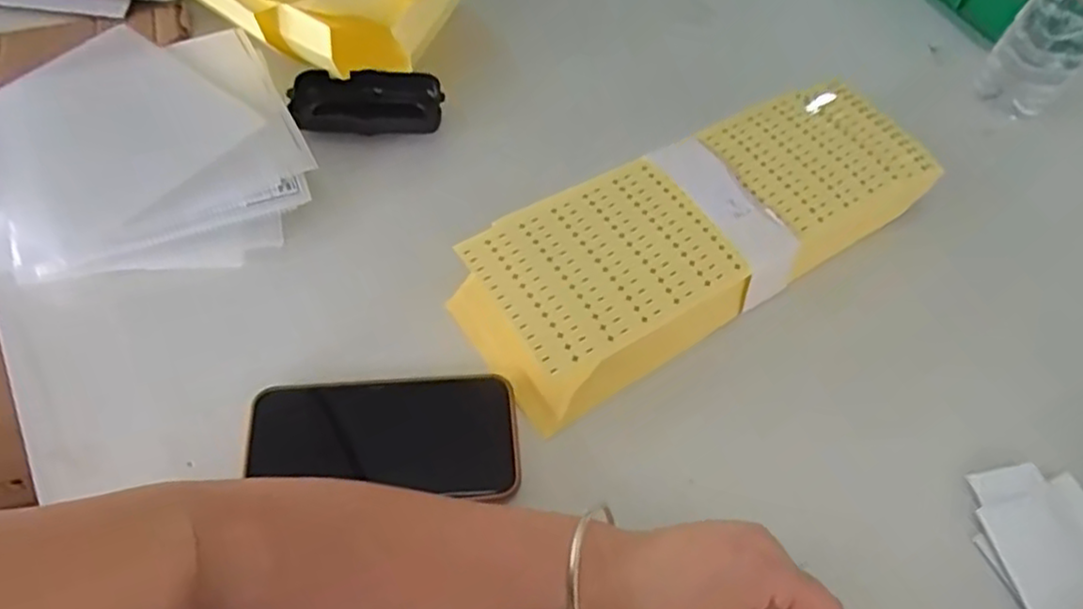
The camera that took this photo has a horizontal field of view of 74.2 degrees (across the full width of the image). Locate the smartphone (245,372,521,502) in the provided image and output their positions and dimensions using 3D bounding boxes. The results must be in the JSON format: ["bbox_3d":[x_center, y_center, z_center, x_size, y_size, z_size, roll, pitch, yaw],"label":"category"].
[{"bbox_3d":[-0.092,0.079,0.426,0.153,0.011,0.072,1,88,-10],"label":"smartphone"}]

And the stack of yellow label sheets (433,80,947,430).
[{"bbox_3d":[0.112,-0.049,0.491,0.342,0.054,0.128,-28,64,-20],"label":"stack of yellow label sheets"}]

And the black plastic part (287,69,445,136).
[{"bbox_3d":[-0.133,-0.151,0.547,0.110,0.025,0.055,-3,58,-7],"label":"black plastic part"}]

